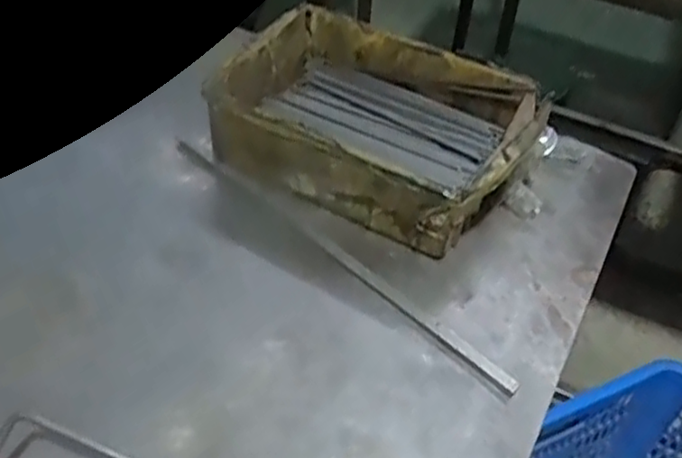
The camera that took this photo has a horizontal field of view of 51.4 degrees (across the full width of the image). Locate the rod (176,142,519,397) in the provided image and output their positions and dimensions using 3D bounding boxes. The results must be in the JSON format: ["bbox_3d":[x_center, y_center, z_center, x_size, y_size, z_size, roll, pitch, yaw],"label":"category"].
[{"bbox_3d":[-0.011,0.014,0.557,0.351,0.008,0.013,34,52,28],"label":"rod"}]

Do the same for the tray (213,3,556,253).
[{"bbox_3d":[0.033,-0.087,0.611,0.242,0.077,0.174,22,48,19],"label":"tray"}]

